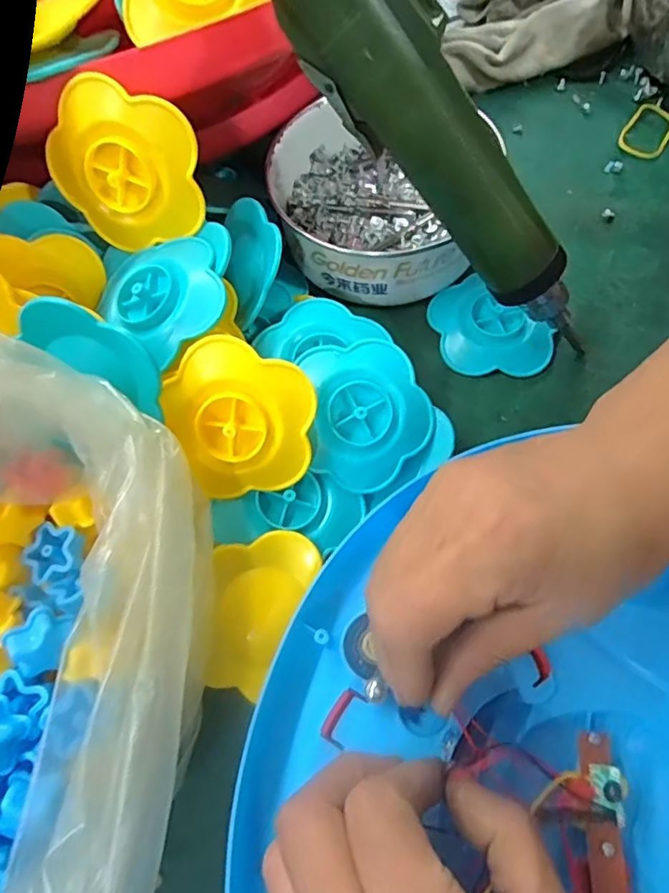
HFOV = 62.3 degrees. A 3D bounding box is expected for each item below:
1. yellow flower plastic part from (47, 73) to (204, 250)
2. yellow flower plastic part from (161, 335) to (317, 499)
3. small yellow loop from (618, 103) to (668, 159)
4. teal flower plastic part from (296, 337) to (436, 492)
[{"bbox_3d":[-0.106,-0.137,0.276,0.075,0.077,0.012,5,39,4],"label":"yellow flower plastic part"},{"bbox_3d":[-0.046,-0.013,0.274,0.070,0.018,0.072,15,105,-8],"label":"yellow flower plastic part"},{"bbox_3d":[0.236,-0.236,0.416,0.033,0.006,0.061,34,75,10],"label":"small yellow loop"},{"bbox_3d":[0.016,-0.018,0.296,0.068,0.014,0.074,-29,98,-6],"label":"teal flower plastic part"}]

